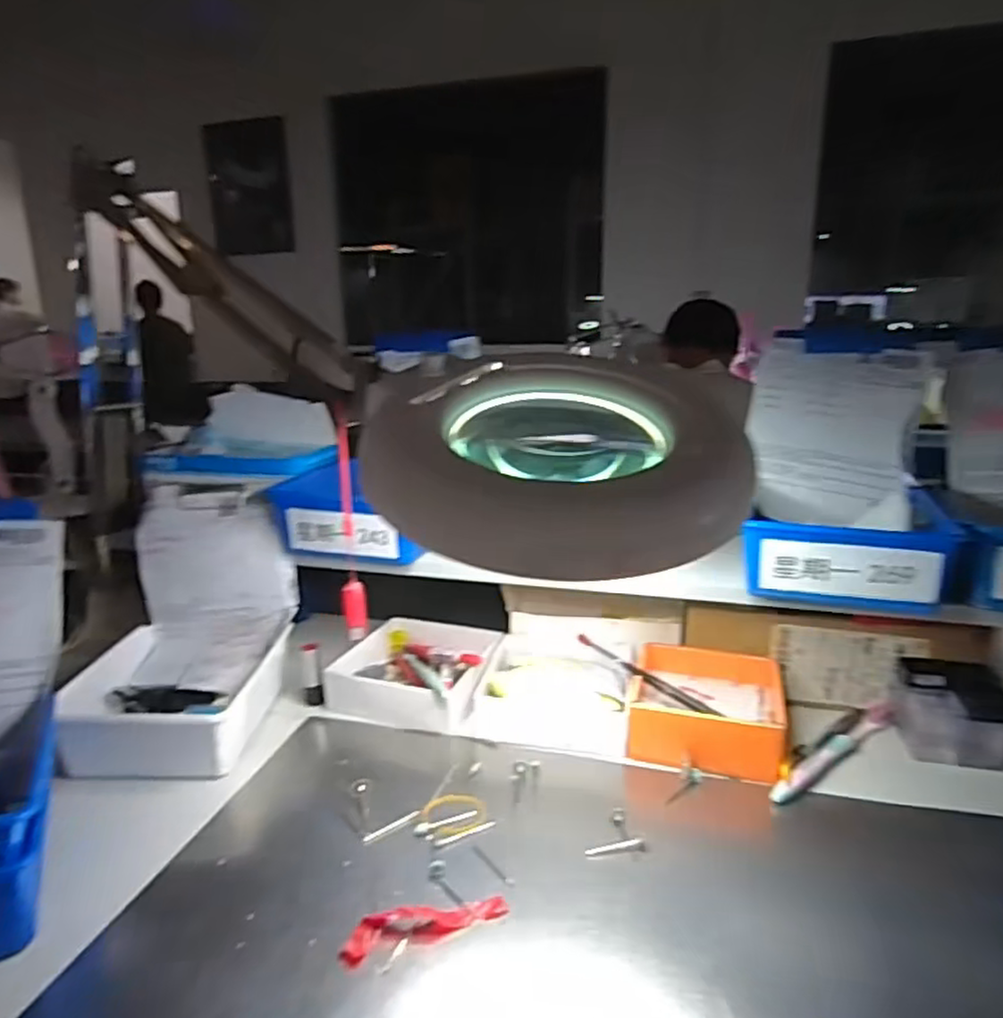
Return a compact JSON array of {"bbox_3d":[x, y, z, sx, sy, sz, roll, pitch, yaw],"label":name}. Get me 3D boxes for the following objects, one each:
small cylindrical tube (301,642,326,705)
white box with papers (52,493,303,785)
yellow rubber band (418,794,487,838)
[{"bbox_3d":[-0.180,0.155,0.652,0.019,0.062,0.018,-5,16,-15],"label":"small cylindrical tube"},{"bbox_3d":[-0.290,0.097,0.625,0.169,0.175,0.201,0,16,7],"label":"white box with papers"},{"bbox_3d":[-0.035,0.222,0.497,0.047,0.005,0.042,4,19,8],"label":"yellow rubber band"}]

